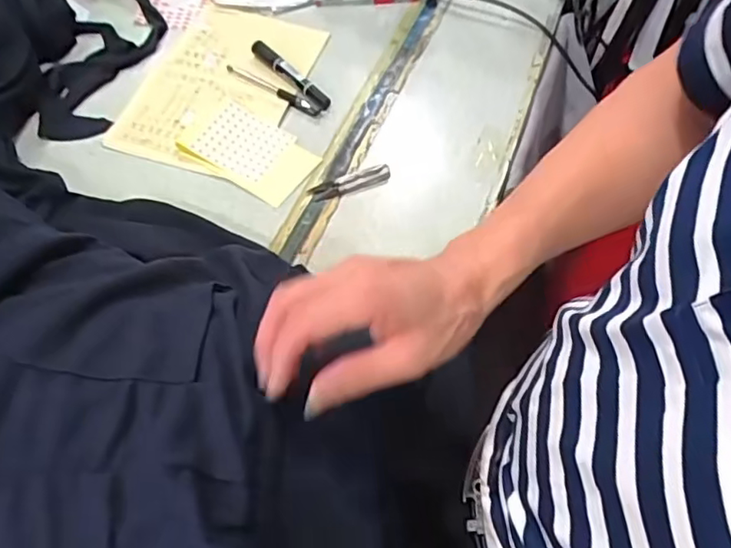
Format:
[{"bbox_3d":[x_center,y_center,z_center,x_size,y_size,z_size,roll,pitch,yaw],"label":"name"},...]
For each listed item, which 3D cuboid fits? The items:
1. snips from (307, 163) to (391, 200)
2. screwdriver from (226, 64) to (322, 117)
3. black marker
[{"bbox_3d":[-0.016,-0.104,0.703,0.097,0.006,0.028,-21,60,-16],"label":"snips"},{"bbox_3d":[-0.122,-0.235,0.780,0.145,0.013,0.020,31,61,16],"label":"screwdriver"},{"bbox_3d":[-0.098,-0.260,0.783,0.019,0.025,0.145,-38,66,-24],"label":"black marker"}]

